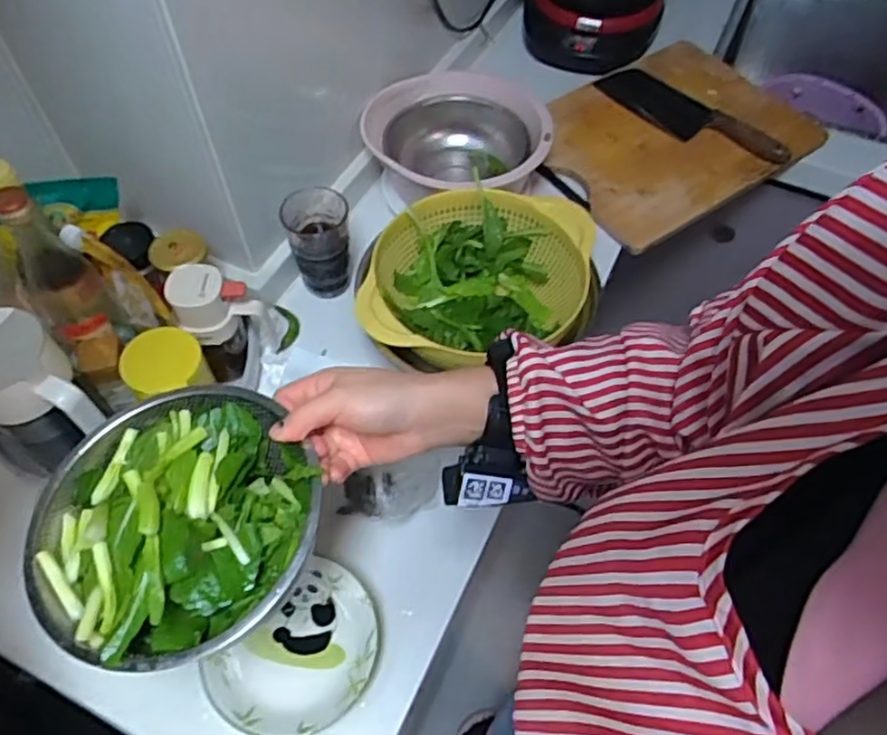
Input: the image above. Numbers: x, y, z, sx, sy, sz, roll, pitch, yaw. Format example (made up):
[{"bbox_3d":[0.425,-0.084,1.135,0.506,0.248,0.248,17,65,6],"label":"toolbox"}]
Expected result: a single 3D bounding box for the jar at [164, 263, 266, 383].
[{"bbox_3d":[-0.237,-0.049,0.733,0.078,0.134,0.062,-31,62,-20],"label":"jar"}]

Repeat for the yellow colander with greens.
[{"bbox_3d":[0.039,-0.092,0.789,0.240,0.089,0.227,9,57,4],"label":"yellow colander with greens"}]

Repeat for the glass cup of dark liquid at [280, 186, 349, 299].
[{"bbox_3d":[-0.148,-0.146,0.826,0.071,0.112,0.078,1,56,-1],"label":"glass cup of dark liquid"}]

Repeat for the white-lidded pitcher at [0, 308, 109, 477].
[{"bbox_3d":[-0.356,0.045,0.620,0.116,0.177,0.089,34,62,19],"label":"white-lidded pitcher"}]

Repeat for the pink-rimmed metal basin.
[{"bbox_3d":[0.019,-0.270,0.907,0.218,0.119,0.204,1,56,-1],"label":"pink-rimmed metal basin"}]

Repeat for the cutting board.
[{"bbox_3d":[0.321,-0.341,1.005,0.414,0.027,0.287,-31,62,-20],"label":"cutting board"}]

